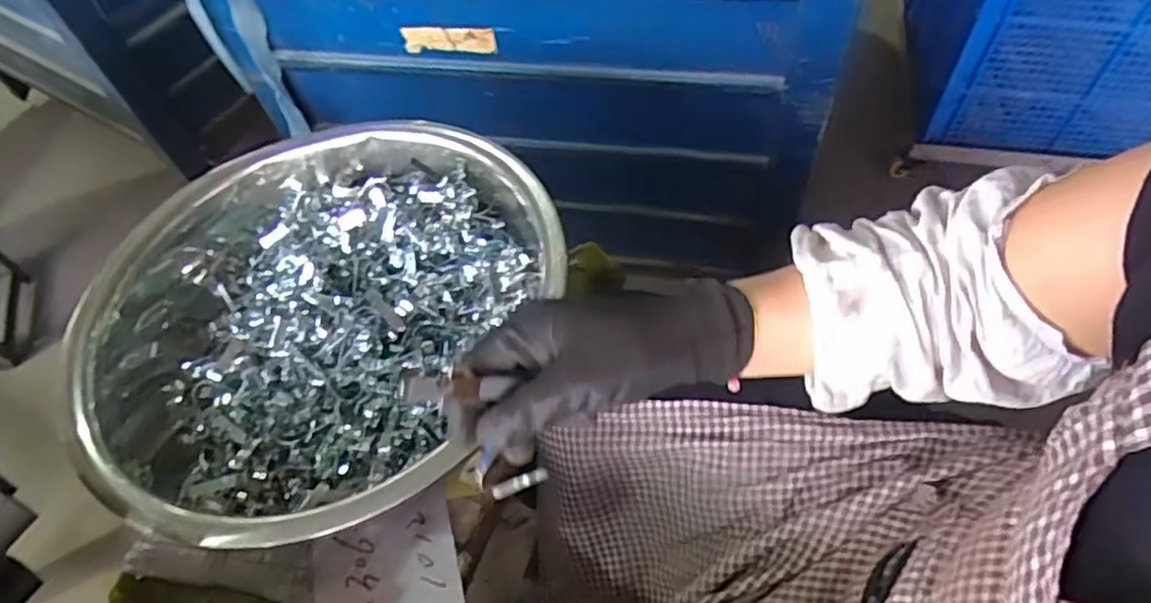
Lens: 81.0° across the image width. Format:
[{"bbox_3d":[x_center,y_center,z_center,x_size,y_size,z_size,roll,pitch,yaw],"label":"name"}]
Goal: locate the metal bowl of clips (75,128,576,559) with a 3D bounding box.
[{"bbox_3d":[-0.220,0.016,0.574,0.359,0.127,0.369,-3,55,4],"label":"metal bowl of clips"}]

